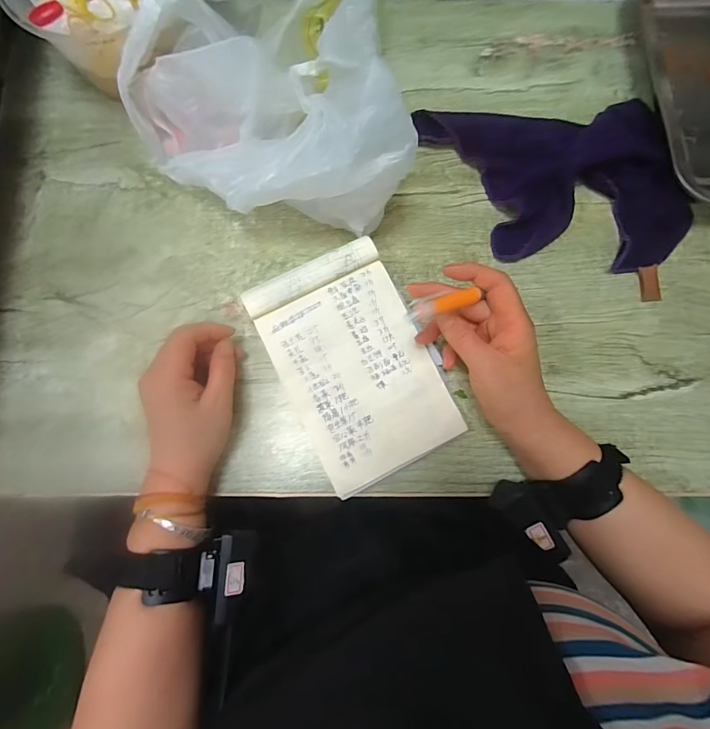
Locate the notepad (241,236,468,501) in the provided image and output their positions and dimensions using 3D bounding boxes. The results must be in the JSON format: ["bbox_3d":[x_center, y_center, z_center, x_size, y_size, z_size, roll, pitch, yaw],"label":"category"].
[{"bbox_3d":[0.001,0.000,0.368,0.128,0.030,0.197,-26,80,-6],"label":"notepad"}]

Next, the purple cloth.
[{"bbox_3d":[0.195,-0.178,0.403,0.242,0.040,0.174,-5,78,-2],"label":"purple cloth"}]

